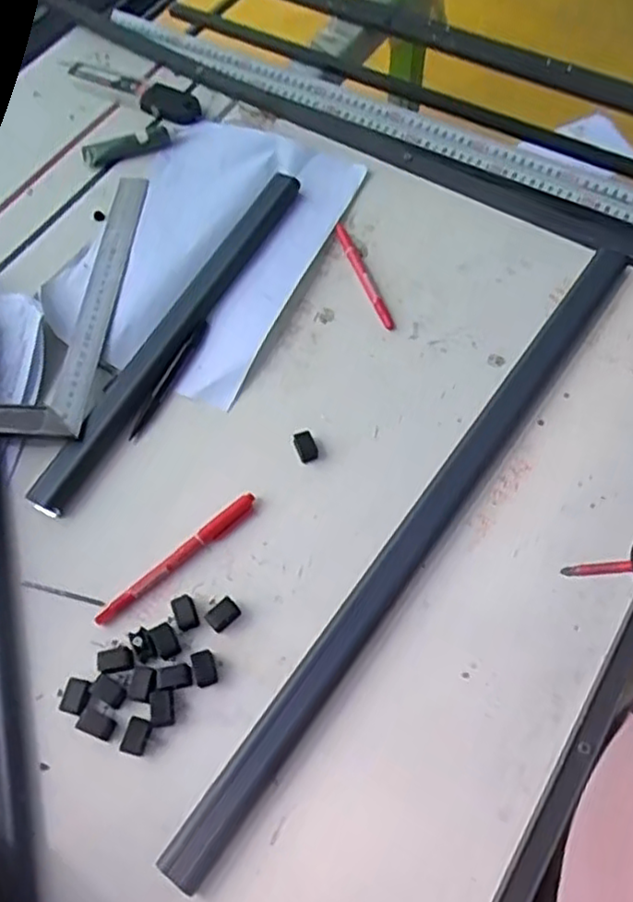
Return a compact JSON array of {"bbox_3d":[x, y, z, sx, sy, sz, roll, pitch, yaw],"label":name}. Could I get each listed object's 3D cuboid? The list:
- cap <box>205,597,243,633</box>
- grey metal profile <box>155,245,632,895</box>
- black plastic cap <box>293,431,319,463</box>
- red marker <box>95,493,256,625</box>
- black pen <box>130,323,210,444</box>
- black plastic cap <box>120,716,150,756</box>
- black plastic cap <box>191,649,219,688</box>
[{"bbox_3d":[-0.066,0.115,0.483,0.017,0.004,0.023,41,72,18],"label":"cap"},{"bbox_3d":[0.088,0.042,0.513,0.034,0.013,0.580,33,69,16],"label":"grey metal profile"},{"bbox_3d":[-0.009,-0.003,0.538,0.016,0.004,0.025,-19,65,-8],"label":"black plastic cap"},{"bbox_3d":[-0.101,0.076,0.502,0.138,0.008,0.015,-37,69,-15],"label":"red marker"},{"bbox_3d":[-0.123,-0.064,0.574,0.013,0.016,0.124,22,67,11],"label":"black pen"},{"bbox_3d":[-0.116,0.183,0.443,0.016,0.004,0.022,11,65,7],"label":"black plastic cap"},{"bbox_3d":[-0.076,0.147,0.466,0.014,0.004,0.023,-16,65,-6],"label":"black plastic cap"}]

